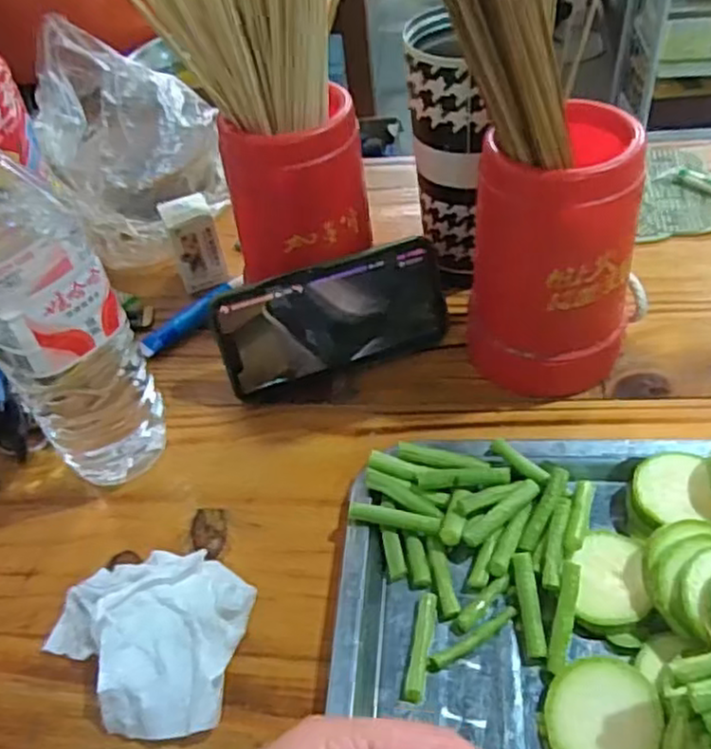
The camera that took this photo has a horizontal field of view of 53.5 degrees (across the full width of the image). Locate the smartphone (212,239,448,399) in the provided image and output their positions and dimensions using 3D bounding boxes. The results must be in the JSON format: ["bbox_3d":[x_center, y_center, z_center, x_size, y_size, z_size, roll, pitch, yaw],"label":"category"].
[{"bbox_3d":[-0.013,-0.035,0.450,0.145,0.071,0.009,-18,21,-11],"label":"smartphone"}]

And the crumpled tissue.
[{"bbox_3d":[-0.106,0.127,0.346,0.099,0.027,0.083,5,48,11],"label":"crumpled tissue"}]

